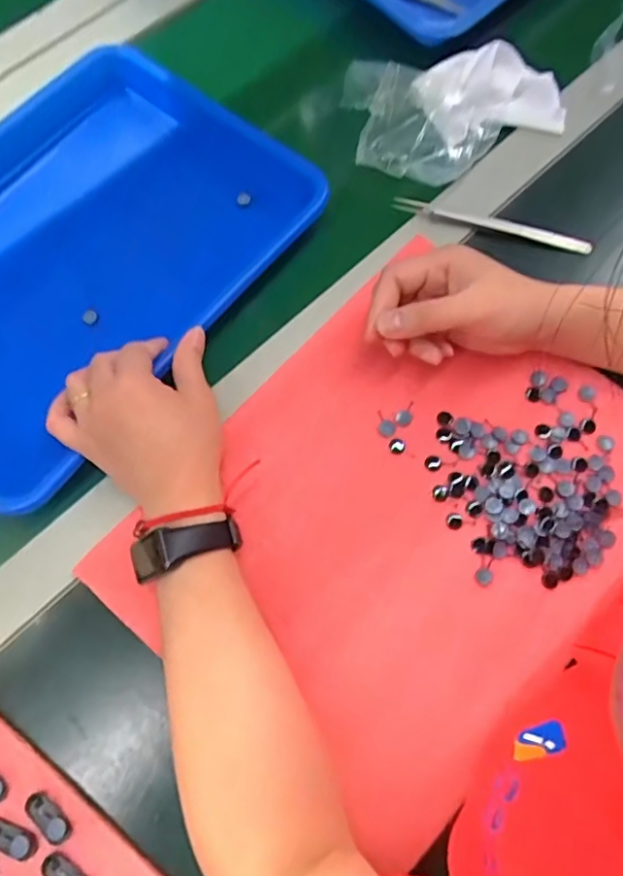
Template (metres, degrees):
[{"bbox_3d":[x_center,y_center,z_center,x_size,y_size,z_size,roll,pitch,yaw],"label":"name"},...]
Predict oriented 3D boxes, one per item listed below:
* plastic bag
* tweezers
[{"bbox_3d":[0.119,-0.269,0.466,0.175,0.024,0.135,3,74,1],"label":"plastic bag"},{"bbox_3d":[0.137,-0.162,0.432,0.150,0.015,0.010,14,74,4],"label":"tweezers"}]

